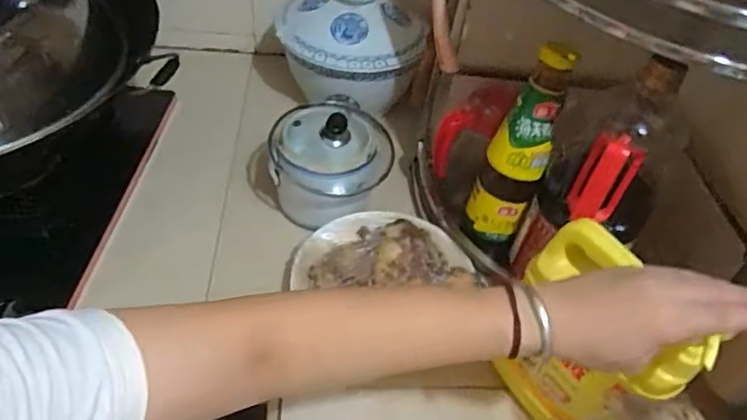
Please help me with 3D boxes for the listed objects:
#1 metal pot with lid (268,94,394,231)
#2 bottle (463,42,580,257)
[{"bbox_3d":[-0.051,-0.068,0.706,0.139,0.122,0.151,3,47,-4],"label":"metal pot with lid"},{"bbox_3d":[0.152,-0.044,0.629,0.062,0.281,0.052,19,48,11],"label":"bottle"}]

